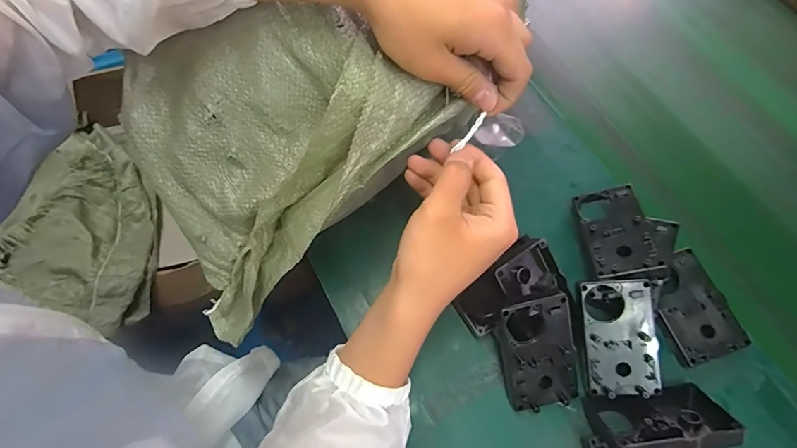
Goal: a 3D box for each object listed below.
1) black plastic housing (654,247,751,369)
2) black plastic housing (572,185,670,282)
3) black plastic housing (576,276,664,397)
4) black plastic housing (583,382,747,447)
[{"bbox_3d":[0.273,0.079,0.398,0.061,0.026,0.095,-23,69,-1],"label":"black plastic housing"},{"bbox_3d":[0.211,0.009,0.410,0.059,0.015,0.101,-14,51,14],"label":"black plastic housing"},{"bbox_3d":[0.194,0.099,0.371,0.058,0.014,0.098,-2,87,12],"label":"black plastic housing"},{"bbox_3d":[0.218,0.165,0.353,0.097,0.073,0.027,-14,98,-2],"label":"black plastic housing"}]

